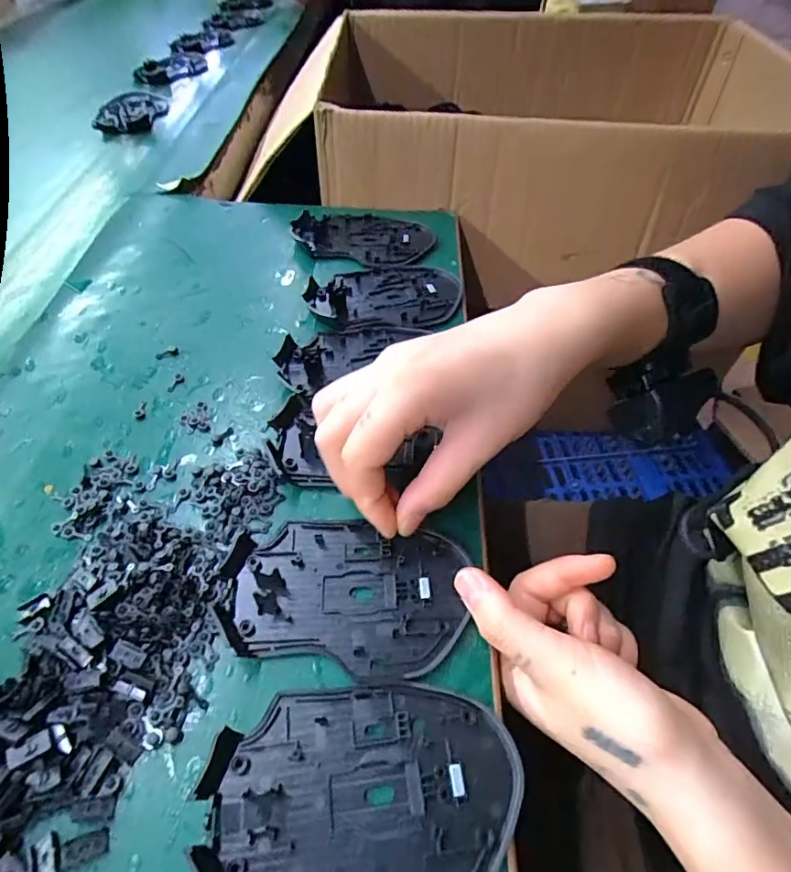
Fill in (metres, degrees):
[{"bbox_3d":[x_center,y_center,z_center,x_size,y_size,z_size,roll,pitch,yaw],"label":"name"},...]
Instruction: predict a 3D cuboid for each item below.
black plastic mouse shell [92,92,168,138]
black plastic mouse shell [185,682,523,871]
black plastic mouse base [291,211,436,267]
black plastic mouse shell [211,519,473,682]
[{"bbox_3d":[-0.311,-0.378,0.595,0.070,0.012,0.114,1,51,-1],"label":"black plastic mouse shell"},{"bbox_3d":[-0.011,0.130,0.187,0.113,0.011,0.071,0,51,-2],"label":"black plastic mouse shell"},{"bbox_3d":[-0.027,-0.169,0.425,0.114,0.010,0.069,3,51,1],"label":"black plastic mouse base"},{"bbox_3d":[-0.024,0.071,0.238,0.109,0.006,0.070,8,51,5],"label":"black plastic mouse shell"}]

